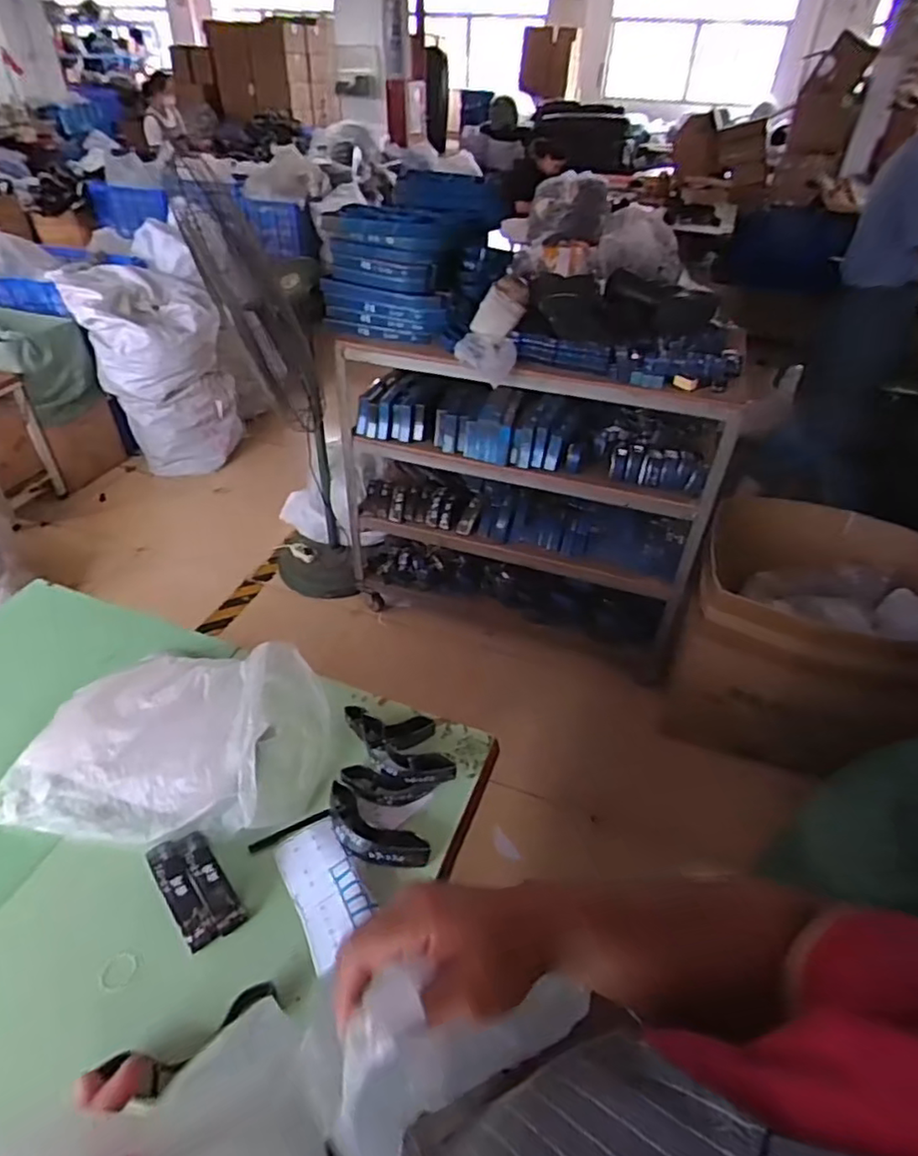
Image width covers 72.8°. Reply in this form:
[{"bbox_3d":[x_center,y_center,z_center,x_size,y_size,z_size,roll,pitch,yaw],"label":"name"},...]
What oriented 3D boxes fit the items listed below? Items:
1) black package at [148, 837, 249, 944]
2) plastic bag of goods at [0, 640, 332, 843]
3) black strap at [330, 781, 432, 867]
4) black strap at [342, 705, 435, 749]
[{"bbox_3d":[-0.378,0.422,0.842,0.041,0.055,0.160,-28,61,-31],"label":"black package"},{"bbox_3d":[-0.458,0.248,1.009,0.480,0.125,0.320,2,40,0],"label":"plastic bag of goods"},{"bbox_3d":[-0.132,0.372,0.913,0.180,0.027,0.069,24,44,24],"label":"black strap"},{"bbox_3d":[-0.126,0.262,1.052,0.161,0.061,0.085,6,40,5],"label":"black strap"}]

